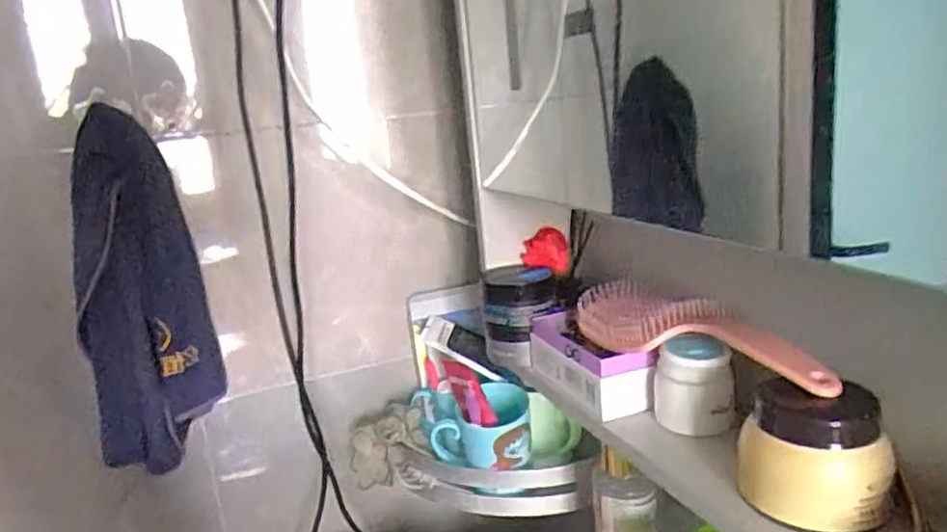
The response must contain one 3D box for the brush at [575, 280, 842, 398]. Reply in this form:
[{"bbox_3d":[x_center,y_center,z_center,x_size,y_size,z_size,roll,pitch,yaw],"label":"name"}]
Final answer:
[{"bbox_3d":[0.153,0.050,0.483,0.059,0.037,0.232,-11,15,-23],"label":"brush"}]

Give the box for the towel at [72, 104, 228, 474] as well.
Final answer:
[{"bbox_3d":[-0.350,0.032,0.707,0.130,0.348,0.075,-12,15,-26],"label":"towel"}]

